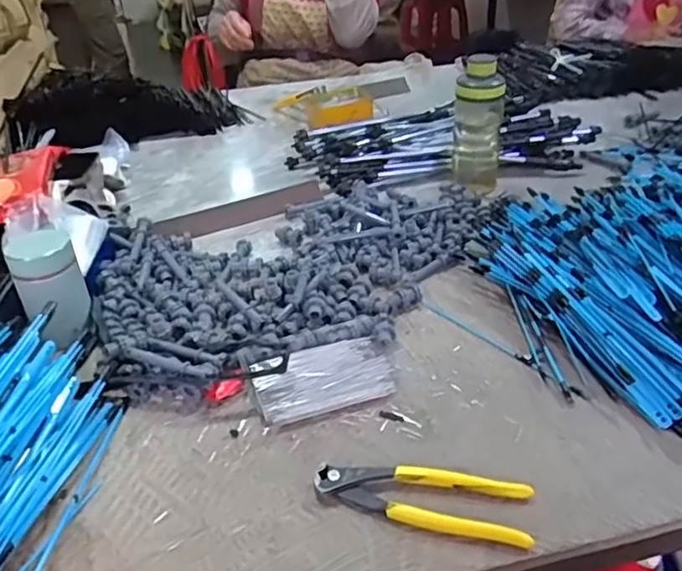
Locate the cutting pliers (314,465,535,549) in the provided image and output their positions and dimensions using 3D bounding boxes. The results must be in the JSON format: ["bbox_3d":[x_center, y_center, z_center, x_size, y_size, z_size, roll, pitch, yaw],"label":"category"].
[{"bbox_3d":[0.062,0.170,0.493,0.165,0.020,0.052,5,35,11],"label":"cutting pliers"}]

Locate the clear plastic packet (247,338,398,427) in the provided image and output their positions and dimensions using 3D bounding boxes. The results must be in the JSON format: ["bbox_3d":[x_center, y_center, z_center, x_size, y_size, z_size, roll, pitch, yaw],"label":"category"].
[{"bbox_3d":[-0.018,0.090,0.613,0.131,0.013,0.076,-12,45,-17],"label":"clear plastic packet"}]

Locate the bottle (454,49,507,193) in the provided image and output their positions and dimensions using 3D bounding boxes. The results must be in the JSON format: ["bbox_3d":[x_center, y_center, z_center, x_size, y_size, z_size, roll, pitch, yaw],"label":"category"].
[{"bbox_3d":[0.196,-0.231,0.897,0.068,0.167,0.060,5,35,11],"label":"bottle"}]

